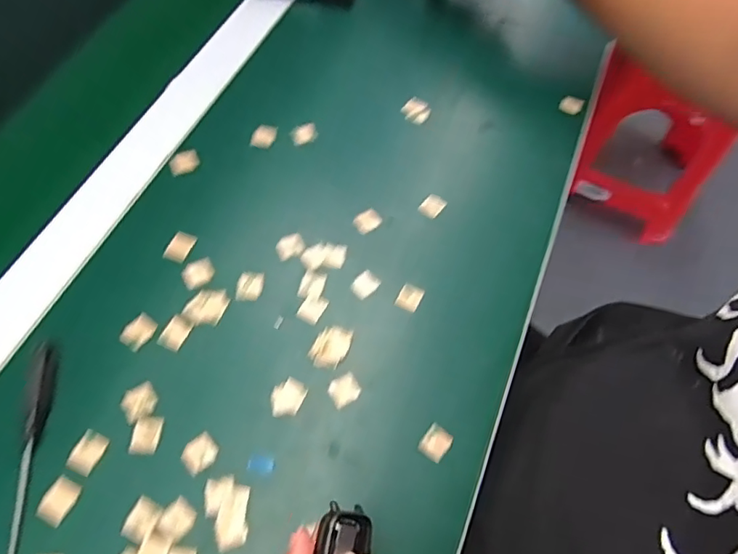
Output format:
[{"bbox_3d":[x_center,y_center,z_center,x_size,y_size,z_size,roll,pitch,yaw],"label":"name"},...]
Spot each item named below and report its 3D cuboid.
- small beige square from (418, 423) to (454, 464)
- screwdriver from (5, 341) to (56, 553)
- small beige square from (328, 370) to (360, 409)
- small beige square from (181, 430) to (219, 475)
[{"bbox_3d":[0.042,0.104,0.346,0.017,0.004,0.020,36,64,14],"label":"small beige square"},{"bbox_3d":[-0.196,0.103,0.315,0.012,0.018,0.132,-2,61,-6],"label":"screwdriver"},{"bbox_3d":[-0.016,0.073,0.355,0.019,0.004,0.017,-26,67,-18],"label":"small beige square"},{"bbox_3d":[-0.101,0.104,0.327,0.020,0.004,0.018,-35,70,-22],"label":"small beige square"}]

